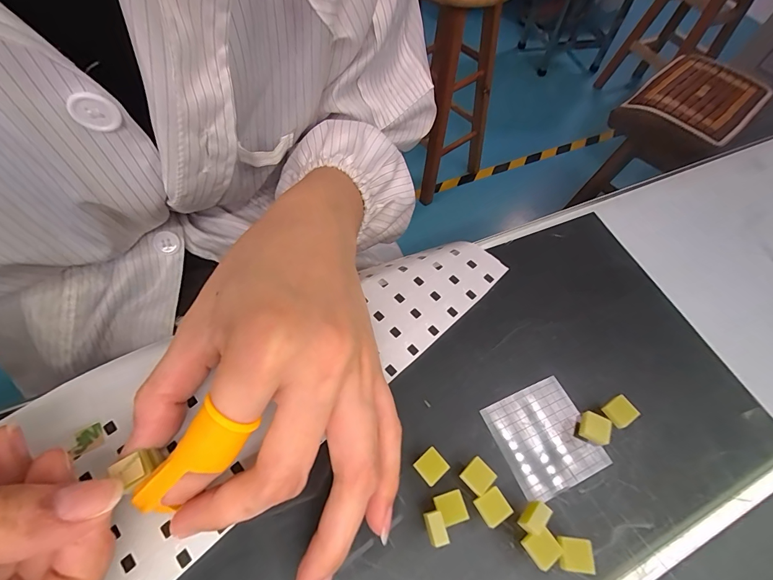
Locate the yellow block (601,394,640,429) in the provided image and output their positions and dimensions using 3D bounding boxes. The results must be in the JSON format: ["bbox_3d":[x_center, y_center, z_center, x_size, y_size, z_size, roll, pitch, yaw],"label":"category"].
[{"bbox_3d":[0.102,0.053,0.159,0.011,0.005,0.011,-29,65,-16],"label":"yellow block"}]

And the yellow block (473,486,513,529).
[{"bbox_3d":[0.041,0.083,0.139,0.010,0.006,0.010,-29,65,-15],"label":"yellow block"}]

